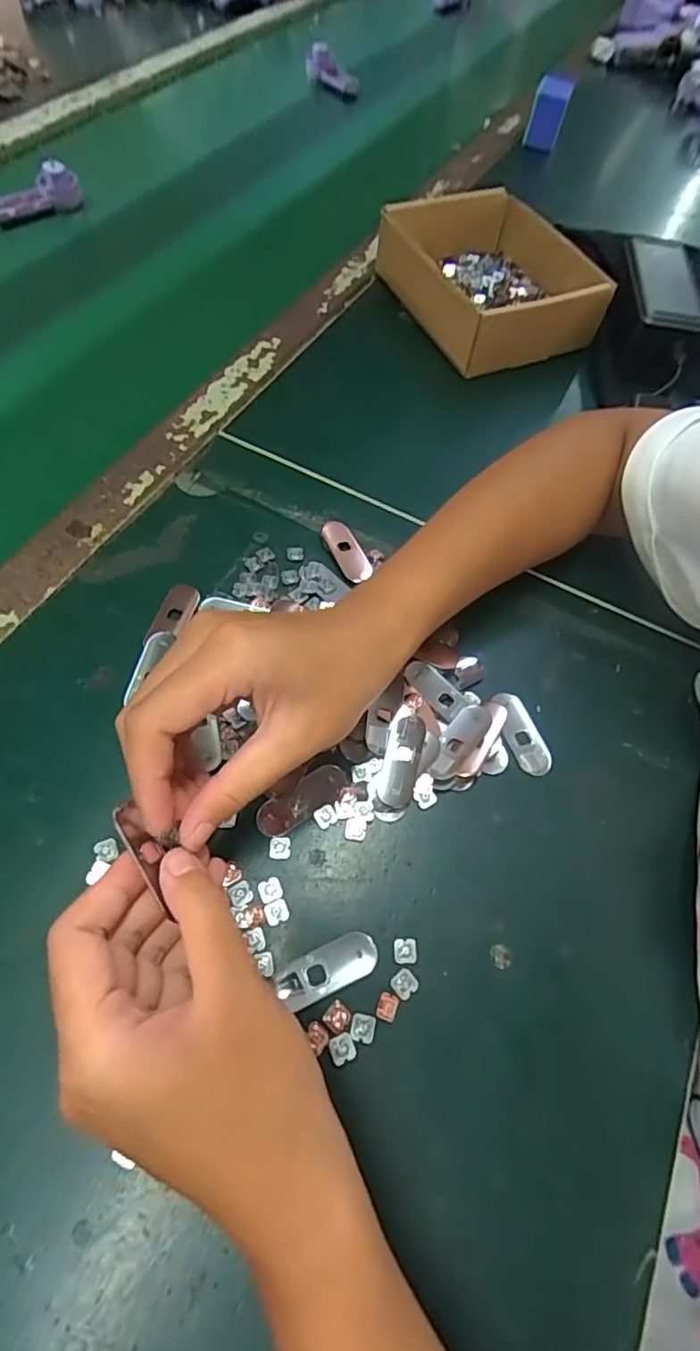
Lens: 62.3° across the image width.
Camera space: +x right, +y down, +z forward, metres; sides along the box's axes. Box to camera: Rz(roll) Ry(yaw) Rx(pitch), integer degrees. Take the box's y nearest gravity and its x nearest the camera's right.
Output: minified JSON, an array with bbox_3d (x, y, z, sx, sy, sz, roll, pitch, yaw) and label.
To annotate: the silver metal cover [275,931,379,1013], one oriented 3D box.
[{"bbox_3d":[-0.009,0.130,0.256,0.045,0.004,0.018,-20,64,-14],"label":"silver metal cover"}]

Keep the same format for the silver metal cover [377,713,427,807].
[{"bbox_3d":[0.027,0.043,0.304,0.018,0.005,0.050,14,61,4],"label":"silver metal cover"}]

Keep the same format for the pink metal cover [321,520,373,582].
[{"bbox_3d":[-0.003,-0.081,0.371,0.017,0.008,0.045,-26,66,-17],"label":"pink metal cover"}]

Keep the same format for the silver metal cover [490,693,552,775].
[{"bbox_3d":[0.095,0.031,0.320,0.018,0.004,0.049,-16,63,-12],"label":"silver metal cover"}]

